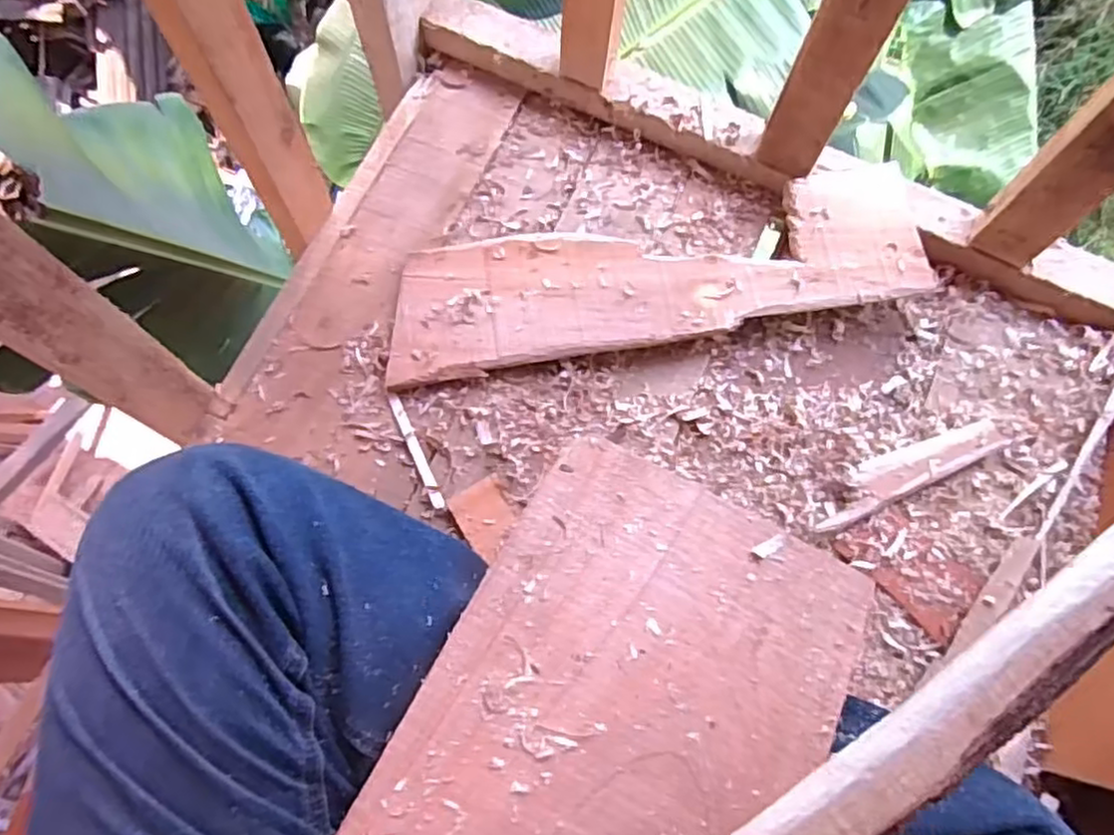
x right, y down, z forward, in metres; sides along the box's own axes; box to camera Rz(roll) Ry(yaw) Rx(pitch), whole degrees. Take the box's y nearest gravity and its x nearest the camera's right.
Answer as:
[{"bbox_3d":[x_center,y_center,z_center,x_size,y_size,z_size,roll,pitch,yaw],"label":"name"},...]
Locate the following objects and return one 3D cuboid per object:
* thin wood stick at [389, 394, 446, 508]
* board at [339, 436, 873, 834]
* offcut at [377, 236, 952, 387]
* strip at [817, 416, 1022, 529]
[{"bbox_3d":[-0.117,0.027,0.577,0.010,0.006,0.107,-25,73,-9],"label":"thin wood stick"},{"bbox_3d":[0.027,0.172,0.343,0.198,0.007,0.309,28,63,5],"label":"board"},{"bbox_3d":[0.078,-0.119,0.602,0.441,0.028,0.116,-9,71,-4],"label":"offcut"},{"bbox_3d":[0.285,0.041,0.562,0.175,0.016,0.036,-24,73,-8],"label":"strip"}]

